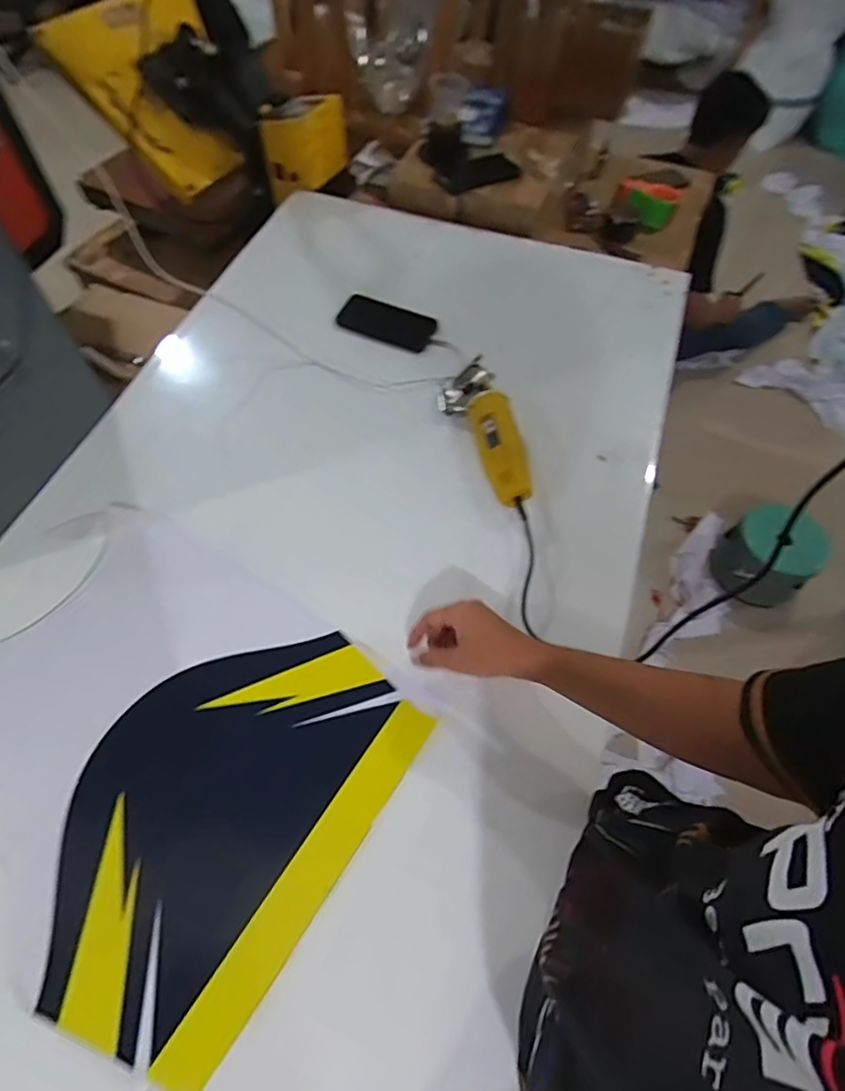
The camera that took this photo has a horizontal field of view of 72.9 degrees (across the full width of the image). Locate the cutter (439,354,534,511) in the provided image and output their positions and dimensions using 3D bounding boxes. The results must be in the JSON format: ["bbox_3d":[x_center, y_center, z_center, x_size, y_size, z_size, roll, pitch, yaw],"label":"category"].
[{"bbox_3d":[0.089,-0.162,0.819,0.085,0.056,0.243,-10,61,-8],"label":"cutter"}]

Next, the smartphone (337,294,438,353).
[{"bbox_3d":[-0.062,-0.382,0.973,0.167,0.009,0.096,23,61,11],"label":"smartphone"}]

